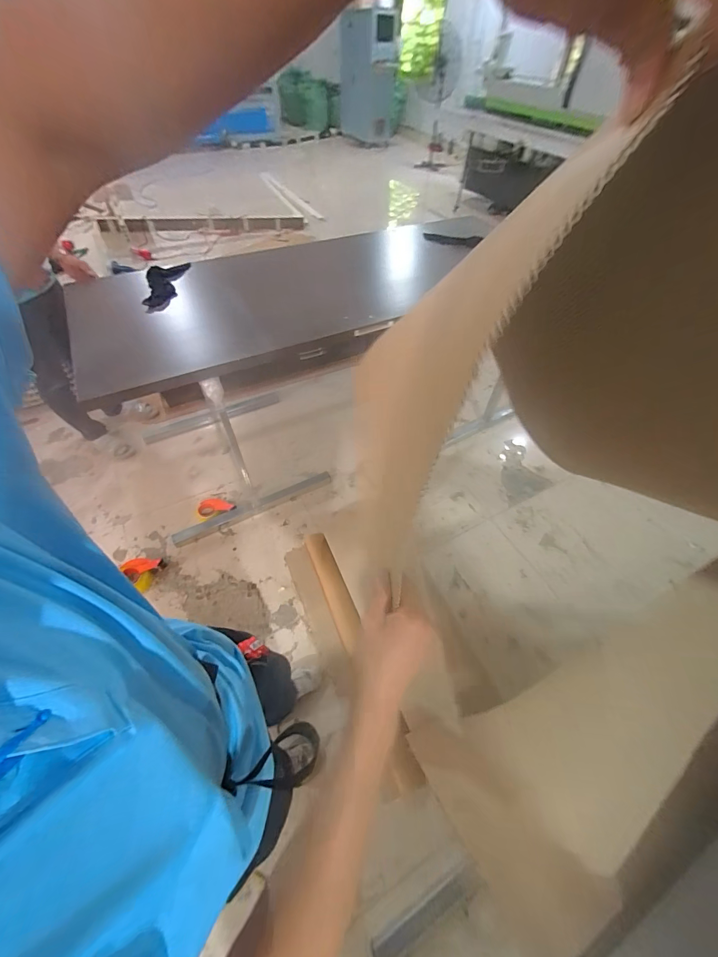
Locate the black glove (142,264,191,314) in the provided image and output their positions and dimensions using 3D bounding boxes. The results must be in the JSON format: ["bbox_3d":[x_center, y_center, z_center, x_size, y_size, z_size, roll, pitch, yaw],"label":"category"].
[{"bbox_3d":[-0.775,-0.777,1.407,0.149,0.069,0.278,-5,53,-6],"label":"black glove"}]

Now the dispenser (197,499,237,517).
[{"bbox_3d":[-0.697,0.138,1.724,0.173,0.058,0.078,-6,53,-18],"label":"dispenser"}]

